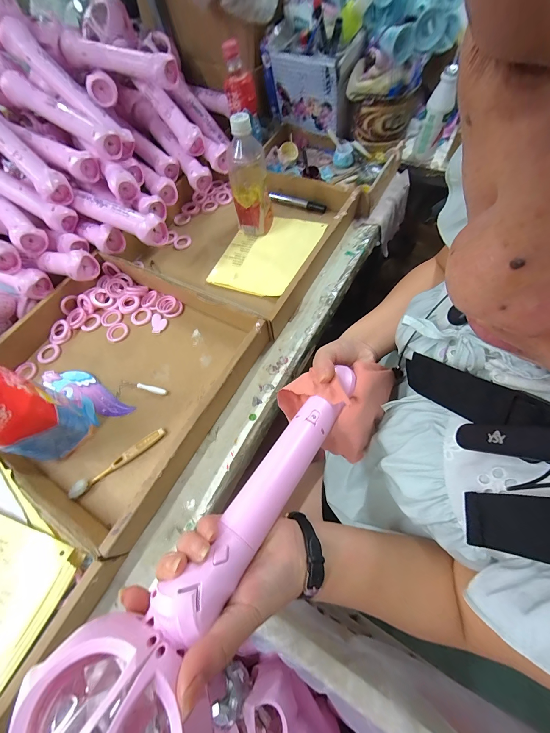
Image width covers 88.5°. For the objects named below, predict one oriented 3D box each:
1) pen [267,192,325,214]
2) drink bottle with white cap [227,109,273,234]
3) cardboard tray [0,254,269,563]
[{"bbox_3d":[0.047,-0.349,0.601,0.128,0.010,0.019,22,67,15],"label":"pen"},{"bbox_3d":[-0.046,-0.334,0.510,0.069,0.182,0.075,-12,64,-2],"label":"drink bottle with white cap"},{"bbox_3d":[-0.253,-0.001,0.434,0.367,0.071,0.344,27,69,17],"label":"cardboard tray"}]

